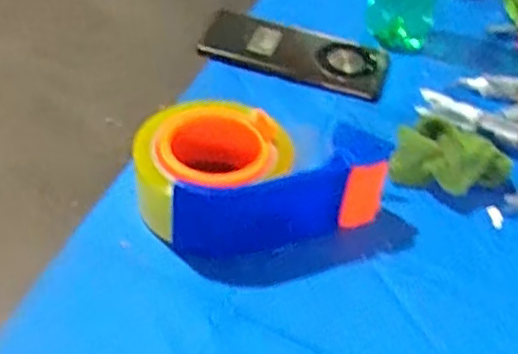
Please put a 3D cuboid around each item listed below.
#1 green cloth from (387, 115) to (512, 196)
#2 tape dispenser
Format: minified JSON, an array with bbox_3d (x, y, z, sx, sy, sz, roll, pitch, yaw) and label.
[{"bbox_3d":[0.140,-0.011,0.476,0.083,0.040,0.033,16,44,6],"label":"green cloth"},{"bbox_3d":[-0.002,-0.009,0.441,0.152,0.062,0.094,-5,46,-15],"label":"tape dispenser"}]

